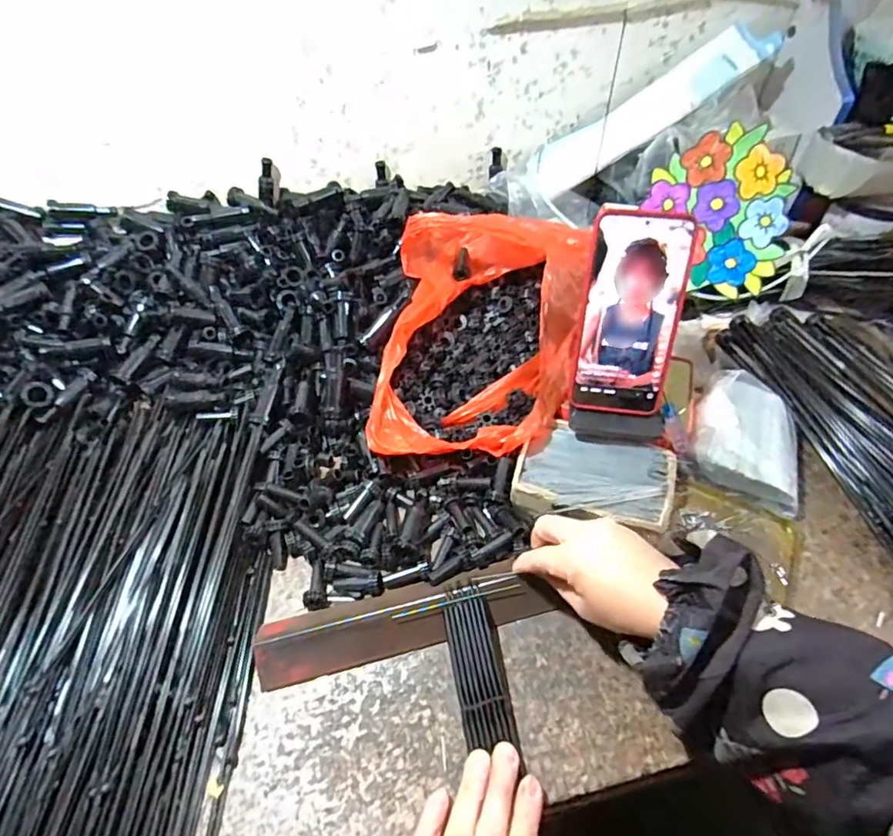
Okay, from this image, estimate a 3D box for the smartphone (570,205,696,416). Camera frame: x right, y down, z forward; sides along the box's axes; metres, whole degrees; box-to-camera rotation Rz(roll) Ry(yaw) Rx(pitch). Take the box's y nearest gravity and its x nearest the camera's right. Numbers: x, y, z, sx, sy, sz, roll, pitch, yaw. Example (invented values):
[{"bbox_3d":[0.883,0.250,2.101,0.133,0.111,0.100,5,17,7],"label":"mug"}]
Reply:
[{"bbox_3d":[0.150,-0.082,0.441,0.080,0.165,0.008,4,22,8],"label":"smartphone"}]

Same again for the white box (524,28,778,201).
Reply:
[{"bbox_3d":[0.248,-0.379,0.670,0.302,0.028,0.072,-29,57,15],"label":"white box"}]

